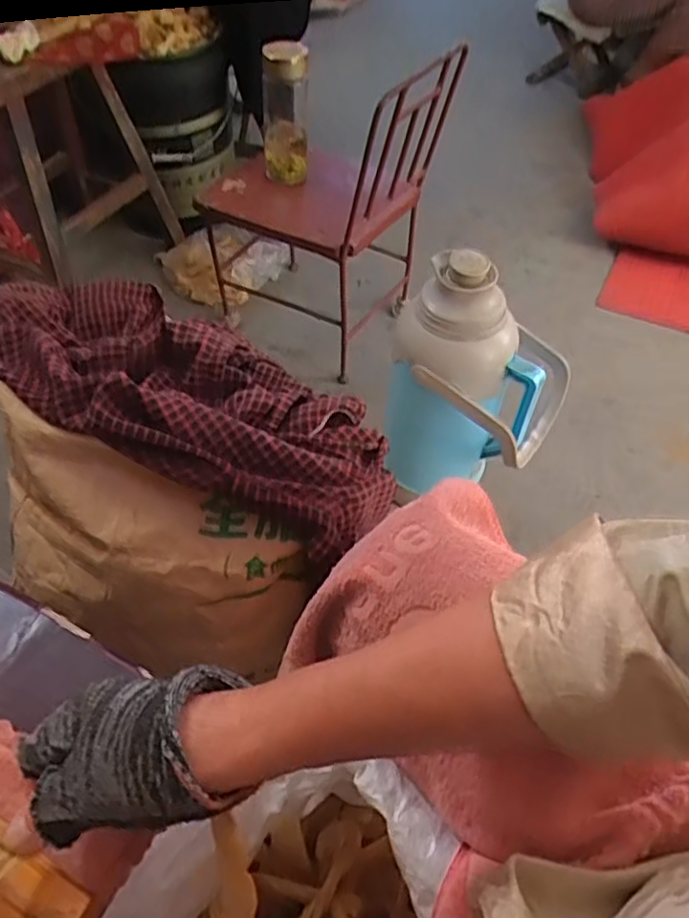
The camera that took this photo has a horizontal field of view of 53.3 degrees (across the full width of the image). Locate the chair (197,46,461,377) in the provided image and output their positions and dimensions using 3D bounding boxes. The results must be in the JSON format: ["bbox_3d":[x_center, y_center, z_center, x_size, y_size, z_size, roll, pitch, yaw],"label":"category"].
[{"bbox_3d":[-0.059,-0.451,1.178,0.409,0.455,0.315,25,52,19],"label":"chair"}]

